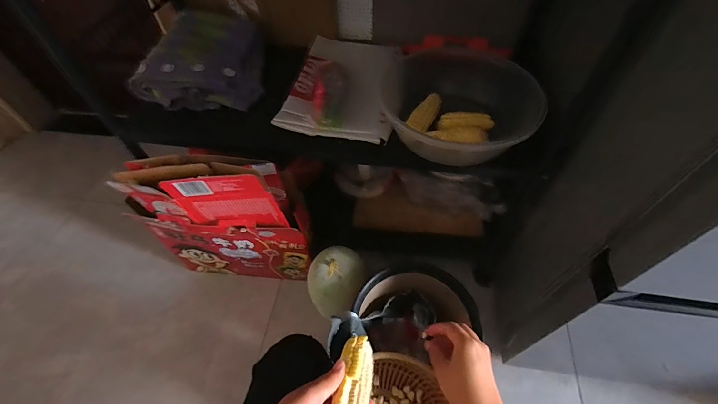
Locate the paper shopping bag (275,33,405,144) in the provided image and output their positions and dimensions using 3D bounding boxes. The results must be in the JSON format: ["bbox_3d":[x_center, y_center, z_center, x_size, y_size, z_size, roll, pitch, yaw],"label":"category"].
[{"bbox_3d":[-0.030,-0.267,0.755,0.242,0.056,0.314,9,55,8],"label":"paper shopping bag"}]

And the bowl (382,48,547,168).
[{"bbox_3d":[0.192,-0.205,0.670,0.286,0.092,0.272,-1,54,1],"label":"bowl"}]

